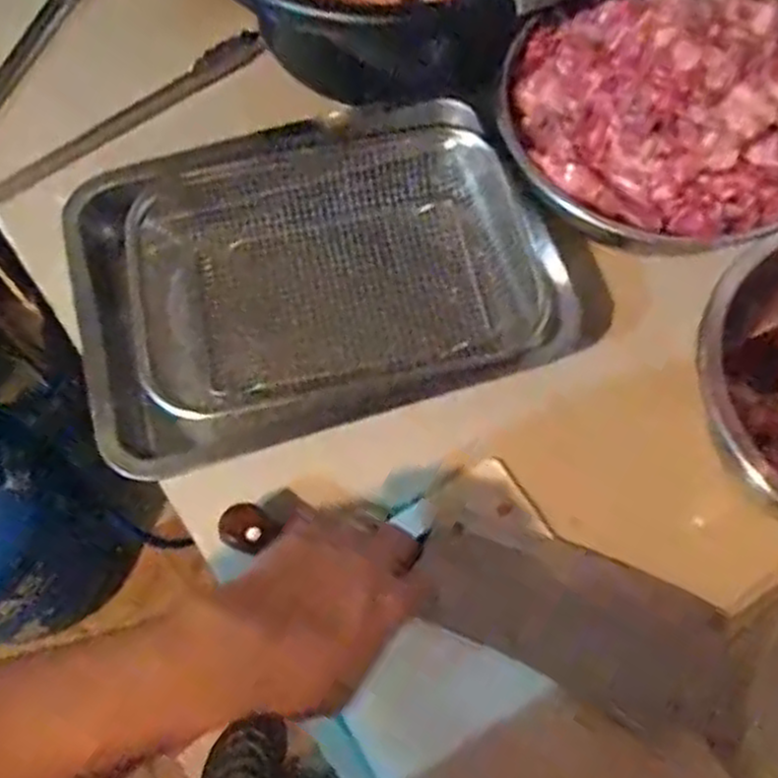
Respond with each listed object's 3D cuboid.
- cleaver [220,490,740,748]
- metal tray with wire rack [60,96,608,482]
[{"bbox_3d":[0.062,0.136,0.535,0.345,0.040,0.095,19,68,7],"label":"cleaver"},{"bbox_3d":[-0.050,-0.088,0.614,0.374,0.076,0.254,-17,66,-5],"label":"metal tray with wire rack"}]

